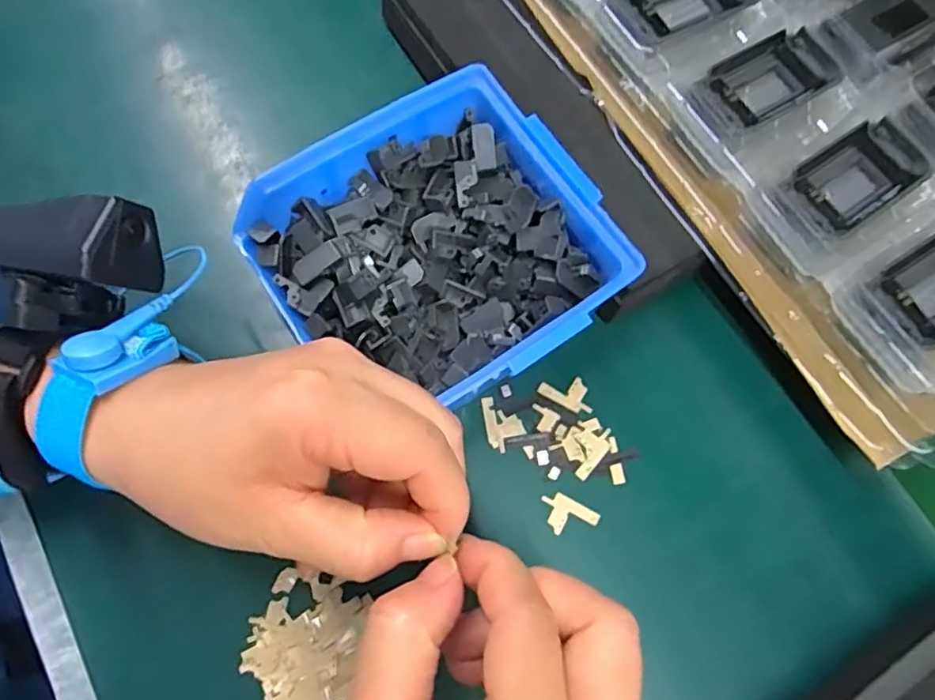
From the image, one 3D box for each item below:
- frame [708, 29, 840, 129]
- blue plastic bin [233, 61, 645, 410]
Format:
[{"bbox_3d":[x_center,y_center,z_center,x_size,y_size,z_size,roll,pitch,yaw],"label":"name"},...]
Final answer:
[{"bbox_3d":[0.145,-0.130,0.294,0.064,0.006,0.035,-29,77,-13],"label":"frame"},{"bbox_3d":[-0.014,-0.036,0.279,0.133,0.066,0.126,-33,77,-12],"label":"blue plastic bin"}]

